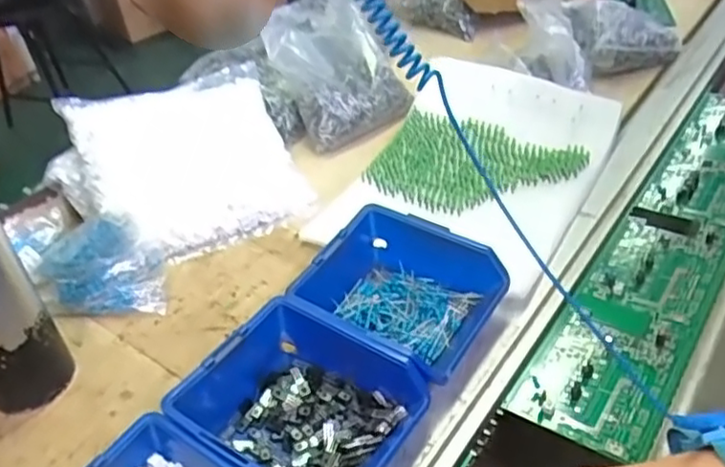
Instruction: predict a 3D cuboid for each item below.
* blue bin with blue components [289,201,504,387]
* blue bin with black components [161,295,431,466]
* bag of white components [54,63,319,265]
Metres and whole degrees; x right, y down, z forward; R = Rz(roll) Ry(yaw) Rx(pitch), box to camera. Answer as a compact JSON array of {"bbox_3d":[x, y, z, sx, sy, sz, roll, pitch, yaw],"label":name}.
[{"bbox_3d":[0.026,0.049,0.497,0.133,0.065,0.119,16,44,27],"label":"blue bin with blue components"},{"bbox_3d":[-0.040,0.115,0.423,0.126,0.062,0.119,19,45,30],"label":"blue bin with black components"},{"bbox_3d":[-0.169,-0.077,0.653,0.204,0.029,0.199,-14,63,-31],"label":"bag of white components"}]

